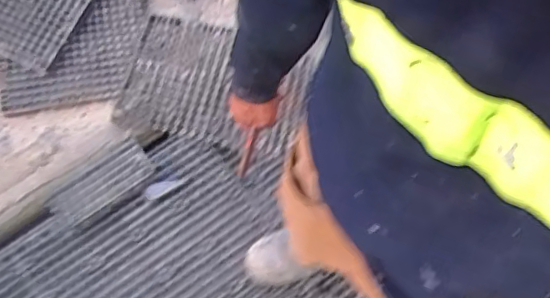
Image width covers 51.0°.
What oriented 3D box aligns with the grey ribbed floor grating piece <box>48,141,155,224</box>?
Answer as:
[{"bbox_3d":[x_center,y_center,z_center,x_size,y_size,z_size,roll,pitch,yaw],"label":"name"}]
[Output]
[{"bbox_3d":[-0.402,0.084,1.332,0.240,0.022,0.094,-37,77,-11],"label":"grey ribbed floor grating piece"}]

